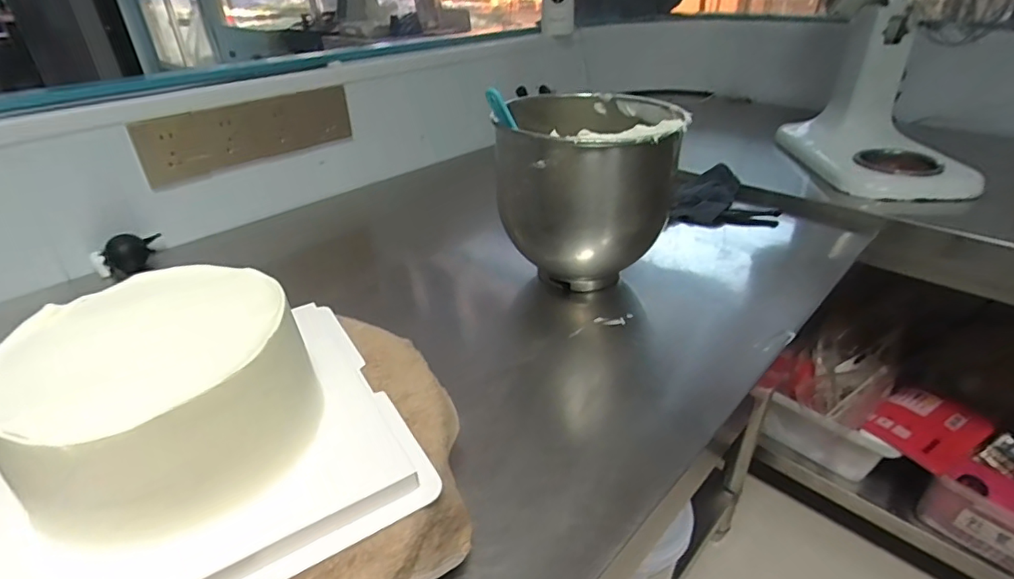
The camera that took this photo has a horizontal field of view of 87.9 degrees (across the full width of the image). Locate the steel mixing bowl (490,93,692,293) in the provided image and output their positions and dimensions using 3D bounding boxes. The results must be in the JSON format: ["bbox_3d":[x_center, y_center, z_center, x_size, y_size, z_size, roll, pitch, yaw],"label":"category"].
[{"bbox_3d":[0.102,-0.126,0.681,0.210,0.204,0.227,5,32,13],"label":"steel mixing bowl"}]

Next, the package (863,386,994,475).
[{"bbox_3d":[0.832,0.268,1.042,0.191,0.032,0.156,-23,37,-29],"label":"package"}]

